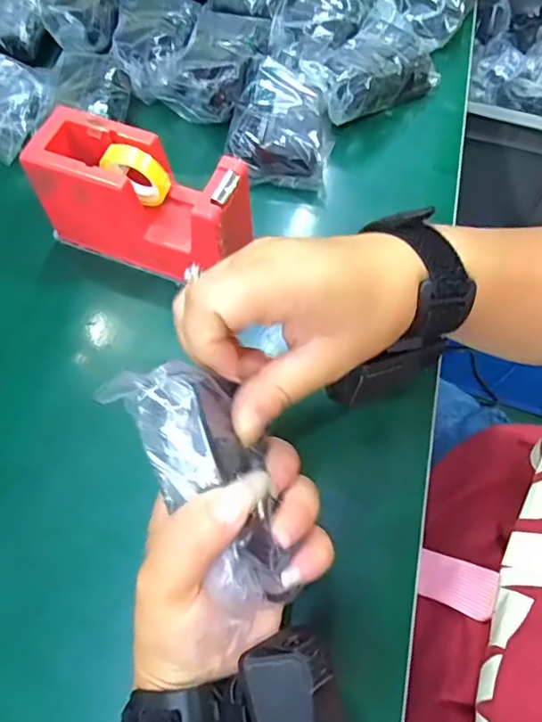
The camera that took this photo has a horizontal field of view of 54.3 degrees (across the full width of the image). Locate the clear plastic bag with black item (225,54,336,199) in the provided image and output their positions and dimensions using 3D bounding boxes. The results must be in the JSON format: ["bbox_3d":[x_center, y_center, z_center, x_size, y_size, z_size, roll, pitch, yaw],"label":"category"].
[{"bbox_3d":[0.010,-0.180,0.398,0.073,0.037,0.089,8,65,5],"label":"clear plastic bag with black item"}]

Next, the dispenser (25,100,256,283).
[{"bbox_3d":[-0.074,-0.098,0.333,0.138,0.074,0.054,20,67,11],"label":"dispenser"}]

